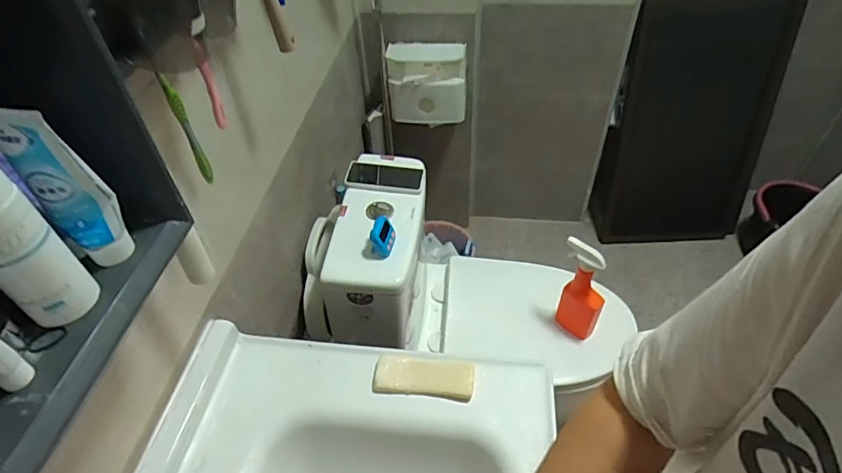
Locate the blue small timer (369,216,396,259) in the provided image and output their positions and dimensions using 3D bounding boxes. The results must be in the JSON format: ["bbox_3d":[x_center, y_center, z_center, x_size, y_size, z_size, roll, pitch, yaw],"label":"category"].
[{"bbox_3d":[-0.068,-0.001,0.897,0.035,0.049,0.057,13,48,15],"label":"blue small timer"}]

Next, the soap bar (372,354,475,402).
[{"bbox_3d":[0.004,0.195,0.691,0.135,0.024,0.055,4,46,7],"label":"soap bar"}]

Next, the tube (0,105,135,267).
[{"bbox_3d":[-0.259,-0.038,0.368,0.047,0.147,0.036,-5,46,-2],"label":"tube"}]

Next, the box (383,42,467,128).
[{"bbox_3d":[0.019,-0.436,1.427,0.212,0.220,0.116,-2,46,1],"label":"box"}]

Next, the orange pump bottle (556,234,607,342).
[{"bbox_3d":[0.343,0.122,1.070,0.107,0.255,0.057,21,51,22],"label":"orange pump bottle"}]

